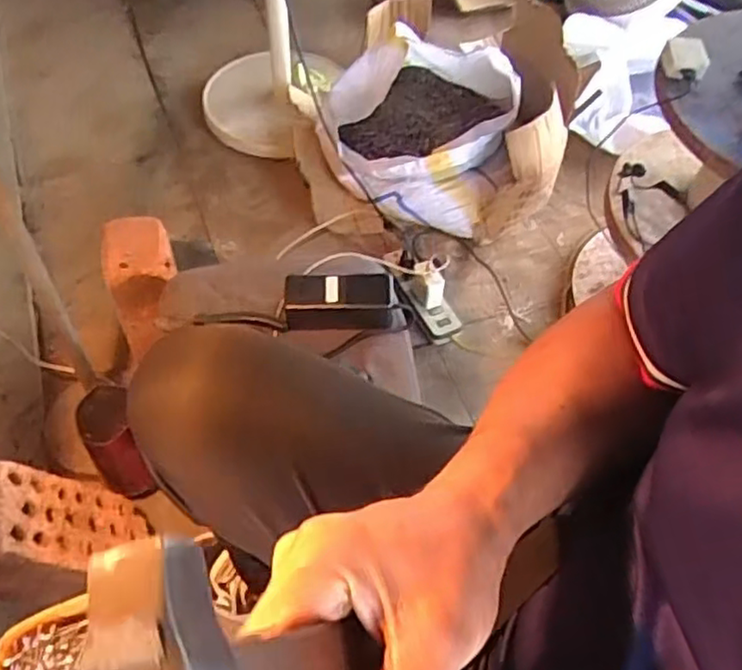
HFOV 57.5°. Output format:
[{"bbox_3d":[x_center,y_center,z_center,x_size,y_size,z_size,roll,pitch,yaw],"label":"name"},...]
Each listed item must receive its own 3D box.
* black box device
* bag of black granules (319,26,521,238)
[{"bbox_3d":[-0.040,-0.043,0.836,0.130,0.050,0.058,-4,54,-5],"label":"black box device"},{"bbox_3d":[0.089,-0.373,1.239,0.360,0.249,0.313,2,54,-2],"label":"bag of black granules"}]

